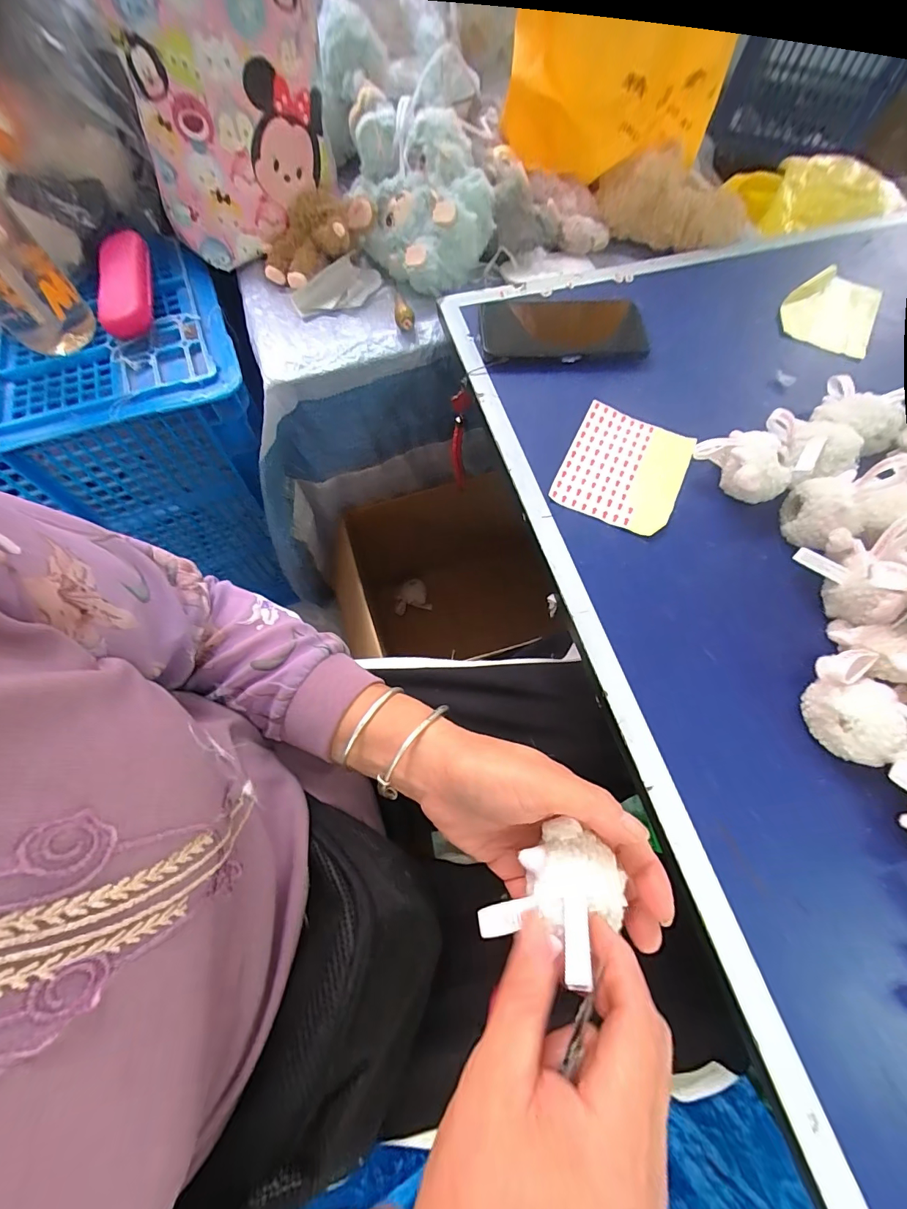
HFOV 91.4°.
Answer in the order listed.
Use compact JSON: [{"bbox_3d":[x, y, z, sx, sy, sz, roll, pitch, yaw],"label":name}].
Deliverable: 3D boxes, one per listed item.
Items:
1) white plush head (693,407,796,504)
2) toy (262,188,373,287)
[{"bbox_3d":[0.246,-0.125,0.371,0.071,0.044,0.080,36,72,13],"label":"white plush head"},{"bbox_3d":[-0.156,-0.413,0.504,0.081,0.058,0.123,41,74,15],"label":"toy"}]

